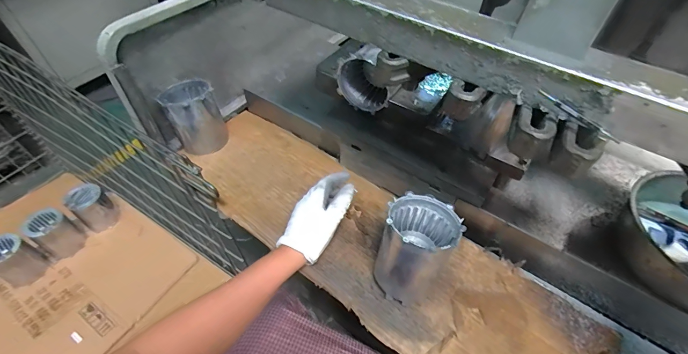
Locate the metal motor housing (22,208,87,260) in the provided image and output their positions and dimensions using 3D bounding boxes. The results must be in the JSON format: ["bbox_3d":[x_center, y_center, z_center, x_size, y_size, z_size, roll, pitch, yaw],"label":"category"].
[{"bbox_3d":[-0.774,0.151,0.912,0.077,0.128,0.093,31,57,21],"label":"metal motor housing"}]

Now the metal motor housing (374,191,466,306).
[{"bbox_3d":[0.093,0.096,0.463,0.093,0.115,0.116,28,56,19],"label":"metal motor housing"}]

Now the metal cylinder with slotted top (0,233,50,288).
[{"bbox_3d":[-0.834,0.210,0.858,0.089,0.113,0.091,25,55,17],"label":"metal cylinder with slotted top"}]

